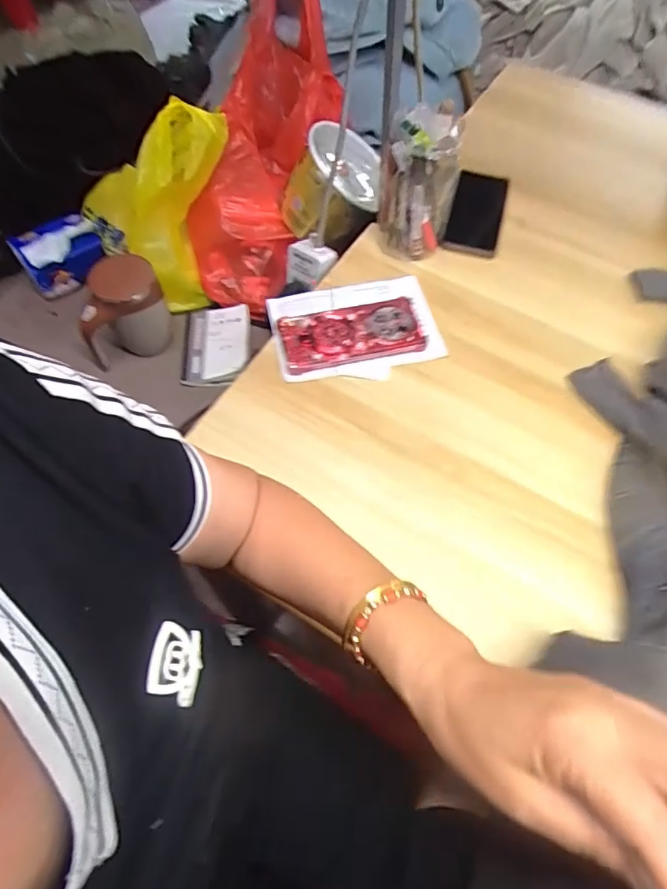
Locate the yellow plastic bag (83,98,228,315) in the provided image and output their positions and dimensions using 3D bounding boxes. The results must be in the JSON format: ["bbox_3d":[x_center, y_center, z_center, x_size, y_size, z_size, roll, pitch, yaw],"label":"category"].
[{"bbox_3d":[-0.255,-0.381,0.787,0.183,0.227,0.235,-37,68,-18],"label":"yellow plastic bag"}]

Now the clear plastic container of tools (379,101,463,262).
[{"bbox_3d":[0.103,-0.317,0.628,0.088,0.142,0.087,10,62,4],"label":"clear plastic container of tools"}]

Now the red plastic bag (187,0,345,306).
[{"bbox_3d":[-0.110,-0.475,0.808,0.168,0.150,0.476,9,79,5],"label":"red plastic bag"}]

